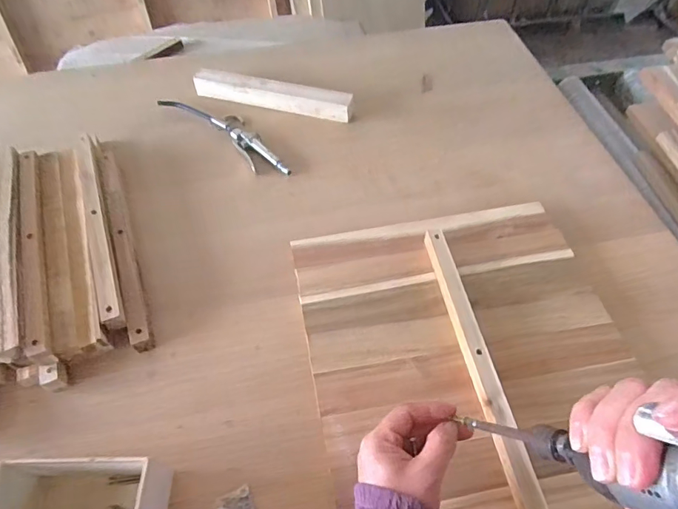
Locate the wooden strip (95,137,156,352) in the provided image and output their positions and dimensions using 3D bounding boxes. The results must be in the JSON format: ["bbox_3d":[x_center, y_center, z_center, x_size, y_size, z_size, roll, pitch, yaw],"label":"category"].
[{"bbox_3d":[-0.292,-0.036,0.612,0.024,0.027,0.370,-19,57,-13],"label":"wooden strip"}]

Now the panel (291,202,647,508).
[{"bbox_3d":[0.147,0.117,0.489,0.341,0.036,0.414,-9,55,-6],"label":"panel"}]

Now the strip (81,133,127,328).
[{"bbox_3d":[-0.312,-0.045,0.586,0.021,0.017,0.321,-20,57,-13],"label":"strip"}]

